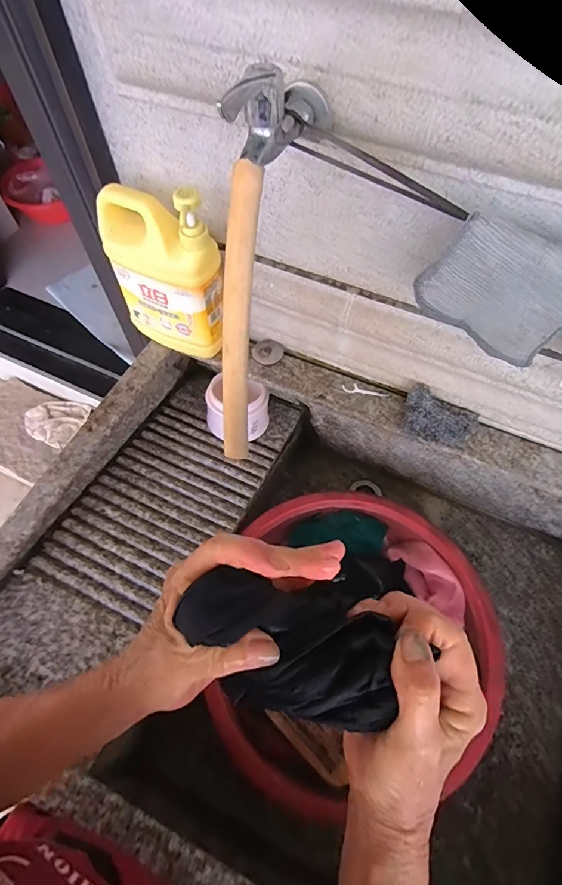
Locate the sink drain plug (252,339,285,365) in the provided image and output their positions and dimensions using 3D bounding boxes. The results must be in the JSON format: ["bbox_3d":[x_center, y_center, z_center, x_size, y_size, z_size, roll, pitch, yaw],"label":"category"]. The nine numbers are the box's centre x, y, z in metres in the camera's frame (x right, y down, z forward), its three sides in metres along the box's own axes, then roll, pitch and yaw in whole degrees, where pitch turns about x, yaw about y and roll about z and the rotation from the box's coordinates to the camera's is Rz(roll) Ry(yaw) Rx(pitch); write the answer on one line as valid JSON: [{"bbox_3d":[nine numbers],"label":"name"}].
[{"bbox_3d":[-0.020,-0.139,0.662,0.046,0.011,0.042,0,62,0],"label":"sink drain plug"}]

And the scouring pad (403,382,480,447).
[{"bbox_3d":[0.210,-0.031,0.588,0.094,0.016,0.062,31,97,2],"label":"scouring pad"}]

